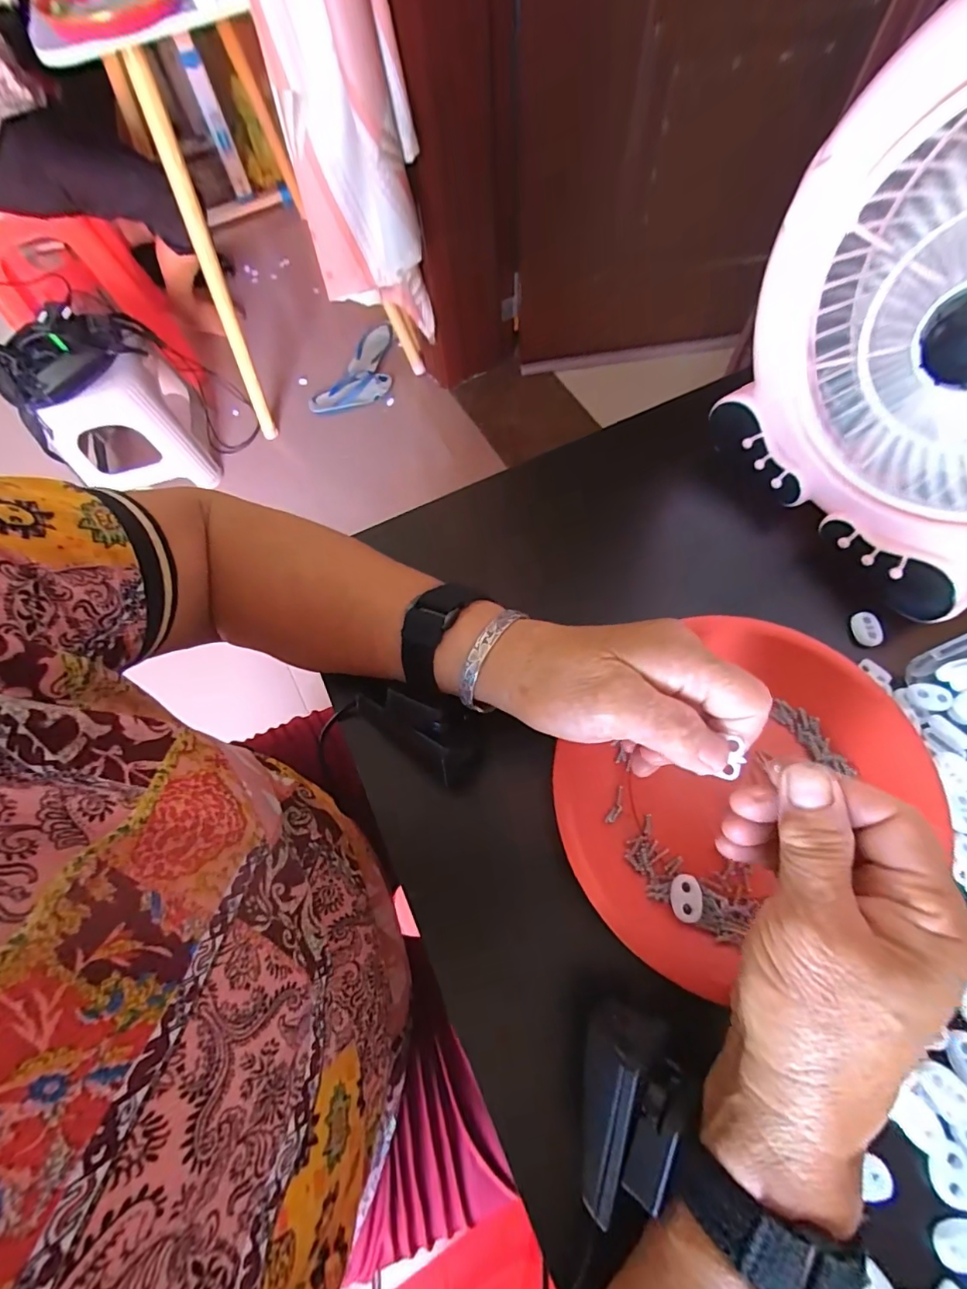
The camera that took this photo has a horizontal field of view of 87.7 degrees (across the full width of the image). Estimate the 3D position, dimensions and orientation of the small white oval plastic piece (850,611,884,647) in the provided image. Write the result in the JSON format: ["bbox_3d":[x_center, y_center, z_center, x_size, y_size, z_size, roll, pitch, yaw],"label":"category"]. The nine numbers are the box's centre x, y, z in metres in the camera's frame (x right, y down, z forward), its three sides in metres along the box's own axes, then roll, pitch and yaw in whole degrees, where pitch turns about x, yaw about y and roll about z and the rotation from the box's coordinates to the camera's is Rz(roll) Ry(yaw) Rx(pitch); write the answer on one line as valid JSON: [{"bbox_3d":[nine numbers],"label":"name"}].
[{"bbox_3d":[0.242,-0.010,0.318,0.016,0.005,0.022,-10,68,-1],"label":"small white oval plastic piece"}]

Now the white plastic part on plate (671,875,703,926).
[{"bbox_3d":[0.106,0.133,0.263,0.015,0.004,0.022,4,69,5],"label":"white plastic part on plate"}]

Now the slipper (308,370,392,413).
[{"bbox_3d":[-0.384,-0.730,1.457,0.244,0.042,0.104,-21,69,-5],"label":"slipper"}]

